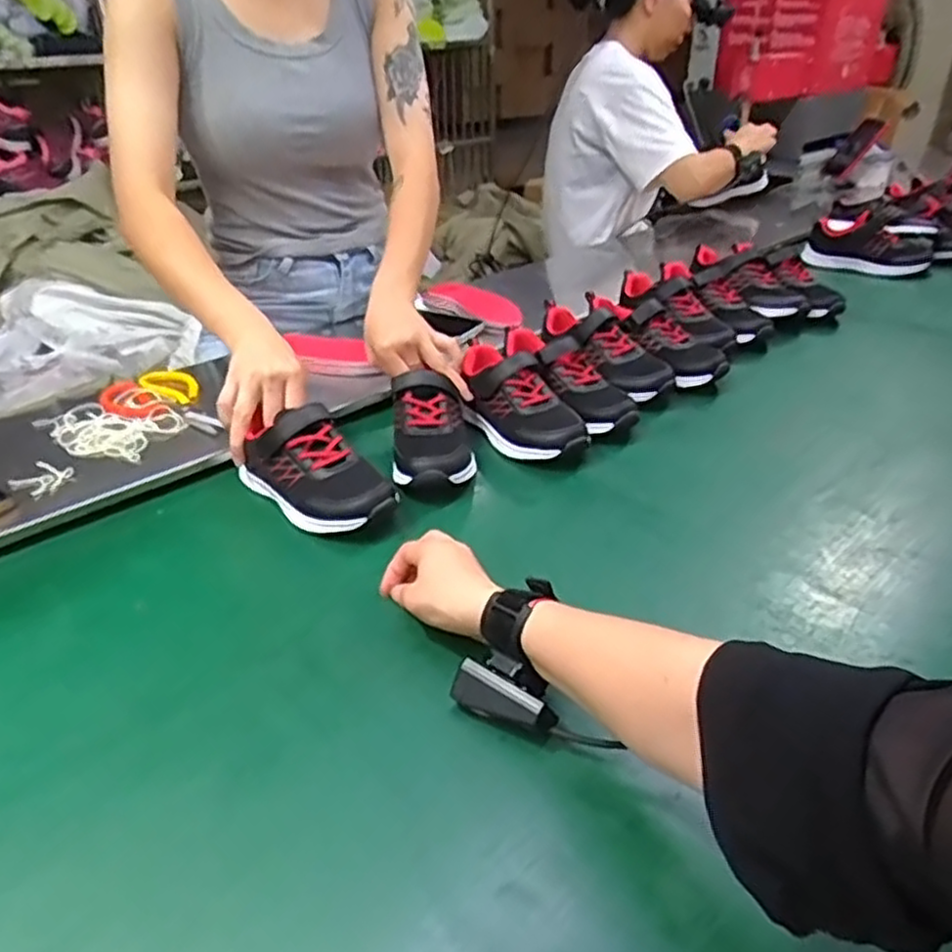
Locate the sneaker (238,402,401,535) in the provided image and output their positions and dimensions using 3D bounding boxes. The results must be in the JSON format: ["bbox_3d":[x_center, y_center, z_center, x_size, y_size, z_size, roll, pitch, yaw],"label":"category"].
[{"bbox_3d":[-0.156,-0.009,0.706,0.171,0.083,0.080,27,42,36],"label":"sneaker"}]

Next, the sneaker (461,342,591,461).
[{"bbox_3d":[0.048,-0.087,0.830,0.100,0.079,0.195,-13,35,-17],"label":"sneaker"}]

